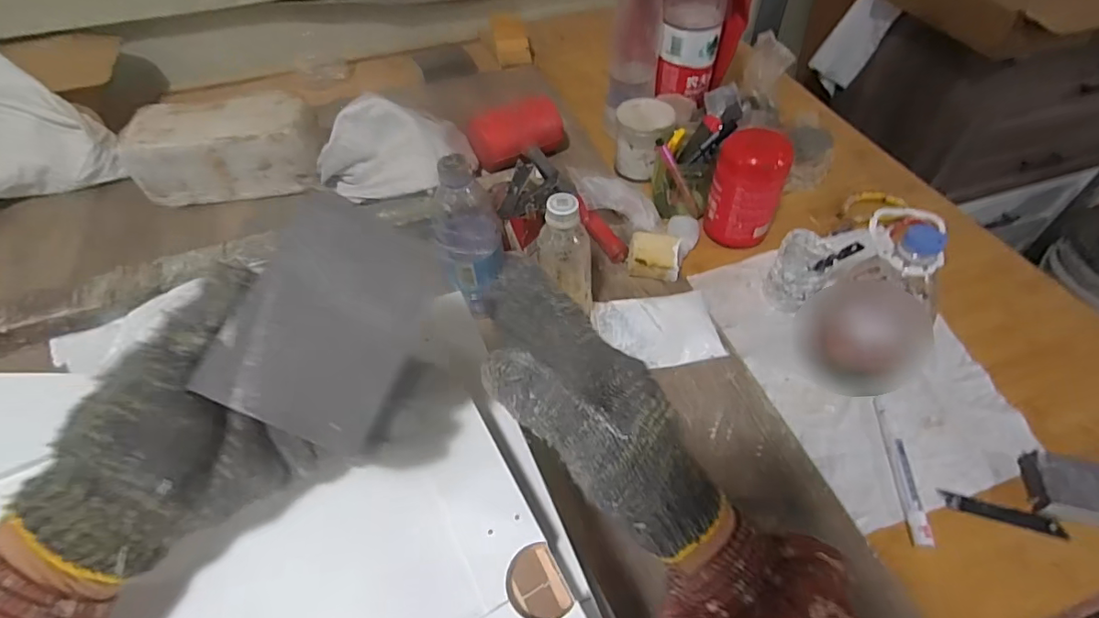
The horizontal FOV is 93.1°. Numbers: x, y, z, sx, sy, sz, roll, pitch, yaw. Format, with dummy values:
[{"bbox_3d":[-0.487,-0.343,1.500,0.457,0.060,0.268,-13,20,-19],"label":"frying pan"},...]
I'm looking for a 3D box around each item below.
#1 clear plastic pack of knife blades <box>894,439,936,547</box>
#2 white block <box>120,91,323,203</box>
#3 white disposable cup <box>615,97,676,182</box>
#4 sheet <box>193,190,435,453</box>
[{"bbox_3d":[0.323,0.163,0.466,0.013,0.009,0.094,5,51,8],"label":"clear plastic pack of knife blades"},{"bbox_3d":[-0.441,-0.225,0.722,0.231,0.086,0.120,-2,50,1],"label":"white block"},{"bbox_3d":[0.135,-0.242,0.753,0.080,0.079,0.091,8,51,9],"label":"white disposable cup"},{"bbox_3d":[-0.092,0.005,0.224,0.067,0.005,0.095,27,80,-21],"label":"sheet"}]

